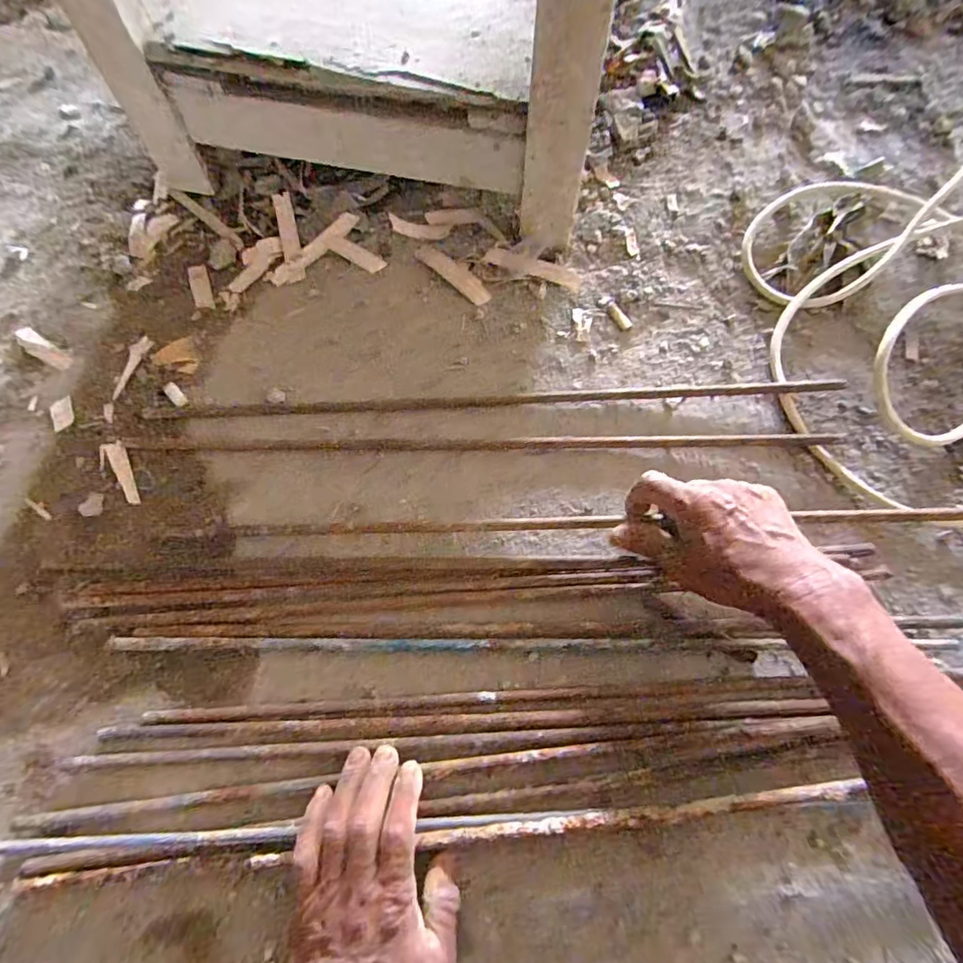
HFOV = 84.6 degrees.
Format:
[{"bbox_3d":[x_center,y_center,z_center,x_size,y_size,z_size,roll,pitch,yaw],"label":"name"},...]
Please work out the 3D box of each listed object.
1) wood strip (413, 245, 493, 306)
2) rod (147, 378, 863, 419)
[{"bbox_3d":[-0.028,-0.218,0.550,0.026,0.004,0.099,-42,75,-13],"label":"wood strip"},{"bbox_3d":[0.017,-0.077,0.497,0.652,0.008,0.008,-3,70,0],"label":"rod"}]

